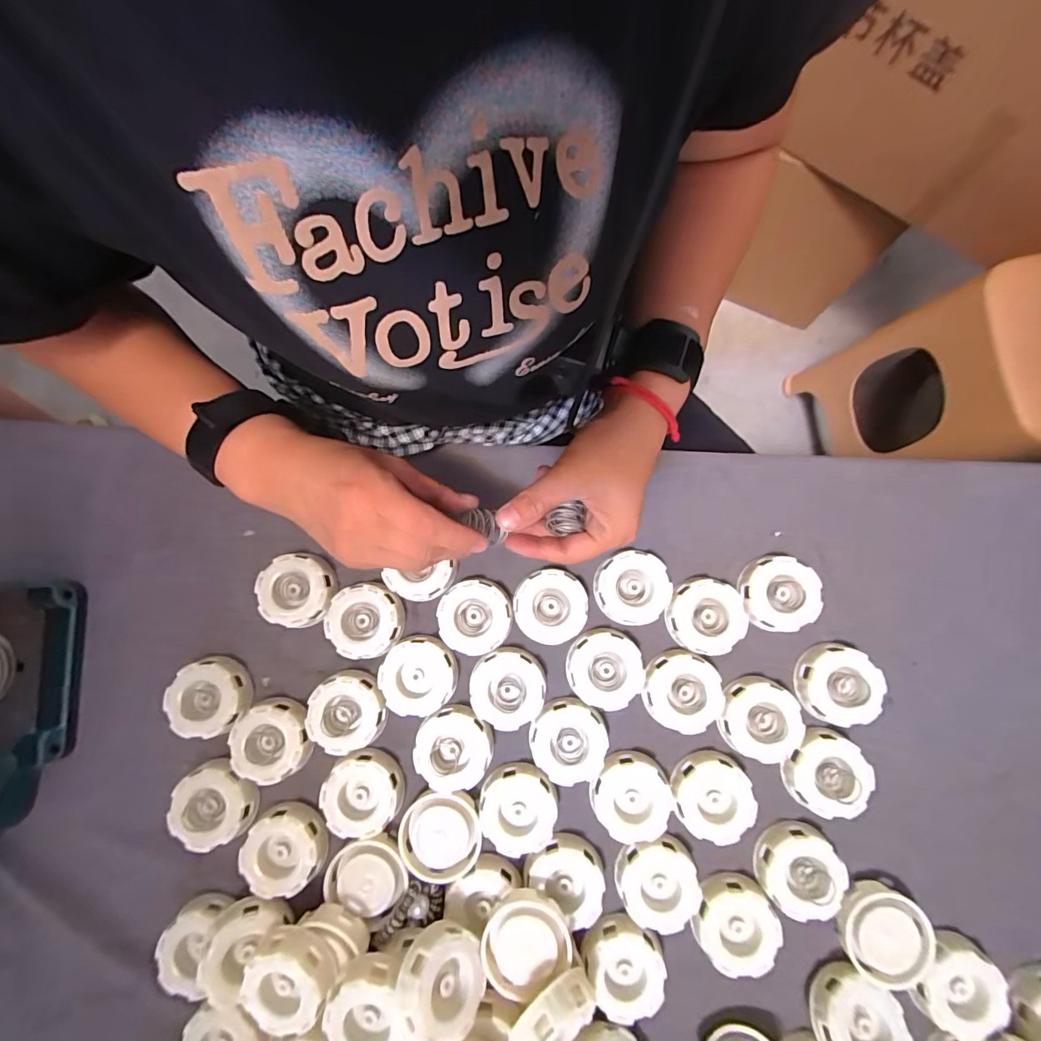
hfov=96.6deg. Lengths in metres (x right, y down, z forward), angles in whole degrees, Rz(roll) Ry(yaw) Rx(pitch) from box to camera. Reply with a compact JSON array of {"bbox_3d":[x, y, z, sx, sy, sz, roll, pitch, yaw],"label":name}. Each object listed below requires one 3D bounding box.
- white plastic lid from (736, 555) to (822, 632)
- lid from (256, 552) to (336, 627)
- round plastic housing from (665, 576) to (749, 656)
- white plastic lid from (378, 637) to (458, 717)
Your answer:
[{"bbox_3d":[0.216,0.062,0.391,0.060,0.025,0.058,0,79,1],"label":"white plastic lid"},{"bbox_3d":[-0.190,0.060,0.396,0.059,0.023,0.060,0,79,1],"label":"lid"},{"bbox_3d":[0.155,0.079,0.388,0.061,0.021,0.061,0,79,1],"label":"round plastic housing"},{"bbox_3d":[-0.083,0.129,0.386,0.058,0.019,0.062,0,79,1],"label":"white plastic lid"}]

